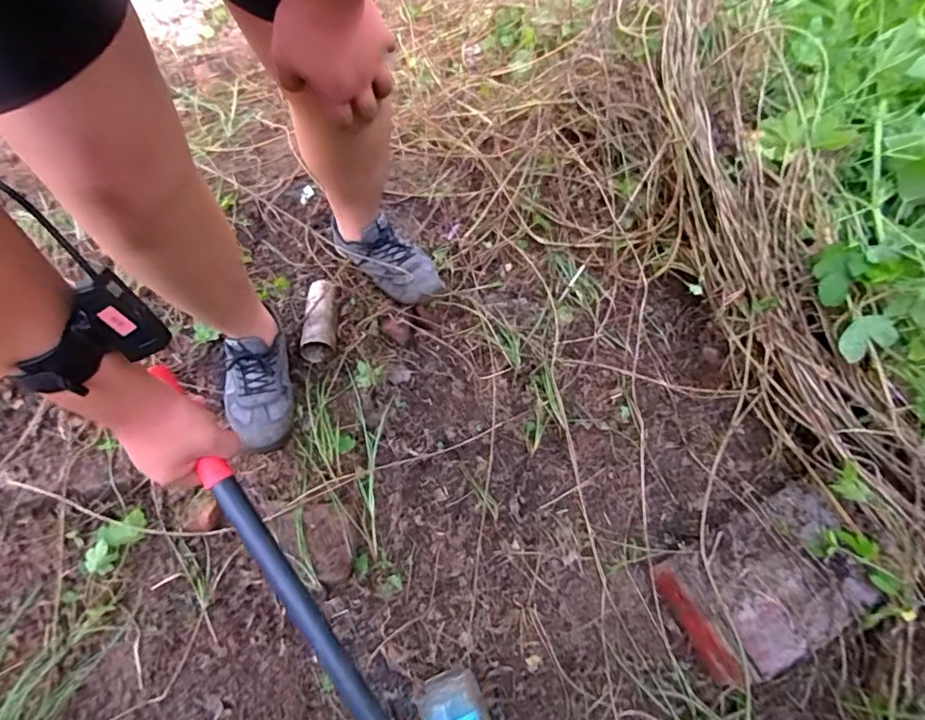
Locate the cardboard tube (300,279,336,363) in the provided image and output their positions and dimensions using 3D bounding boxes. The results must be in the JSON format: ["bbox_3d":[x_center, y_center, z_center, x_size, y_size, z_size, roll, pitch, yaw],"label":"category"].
[{"bbox_3d":[-0.257,-0.079,0.895,0.061,0.043,0.161,-4,64,-4],"label":"cardboard tube"}]

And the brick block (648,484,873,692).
[{"bbox_3d":[0.397,0.291,0.675,0.236,0.114,0.159,-26,71,-11],"label":"brick block"}]

